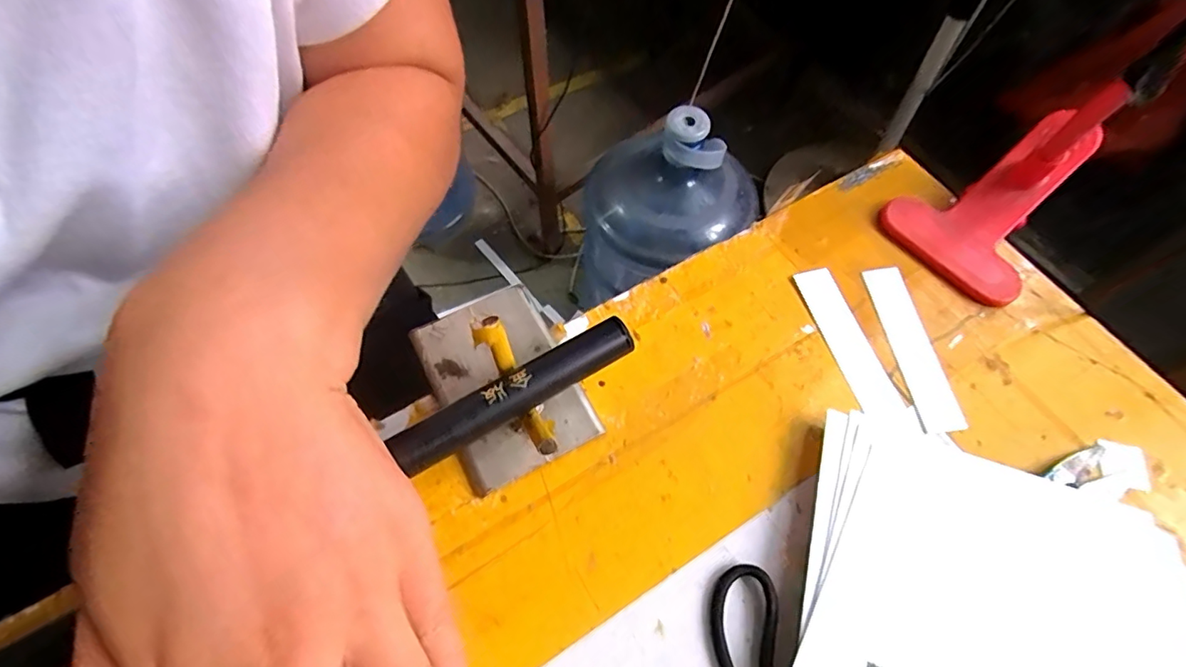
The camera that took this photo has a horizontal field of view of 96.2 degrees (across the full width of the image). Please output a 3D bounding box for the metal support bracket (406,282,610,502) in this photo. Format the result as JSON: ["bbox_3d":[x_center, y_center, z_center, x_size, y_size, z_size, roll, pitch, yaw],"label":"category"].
[{"bbox_3d":[-0.039,0.015,0.220,0.058,0.038,0.082,-25,67,-14],"label":"metal support bracket"}]

